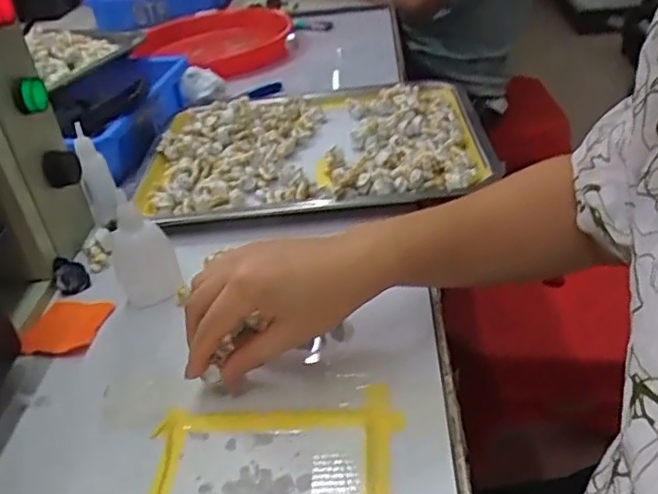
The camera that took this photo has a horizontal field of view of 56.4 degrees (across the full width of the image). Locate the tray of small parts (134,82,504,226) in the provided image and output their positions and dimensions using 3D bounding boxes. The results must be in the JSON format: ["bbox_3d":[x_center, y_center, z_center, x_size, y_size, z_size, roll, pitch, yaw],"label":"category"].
[{"bbox_3d":[-0.017,-0.109,0.643,0.337,0.032,0.255,-6,36,0],"label":"tray of small parts"}]

